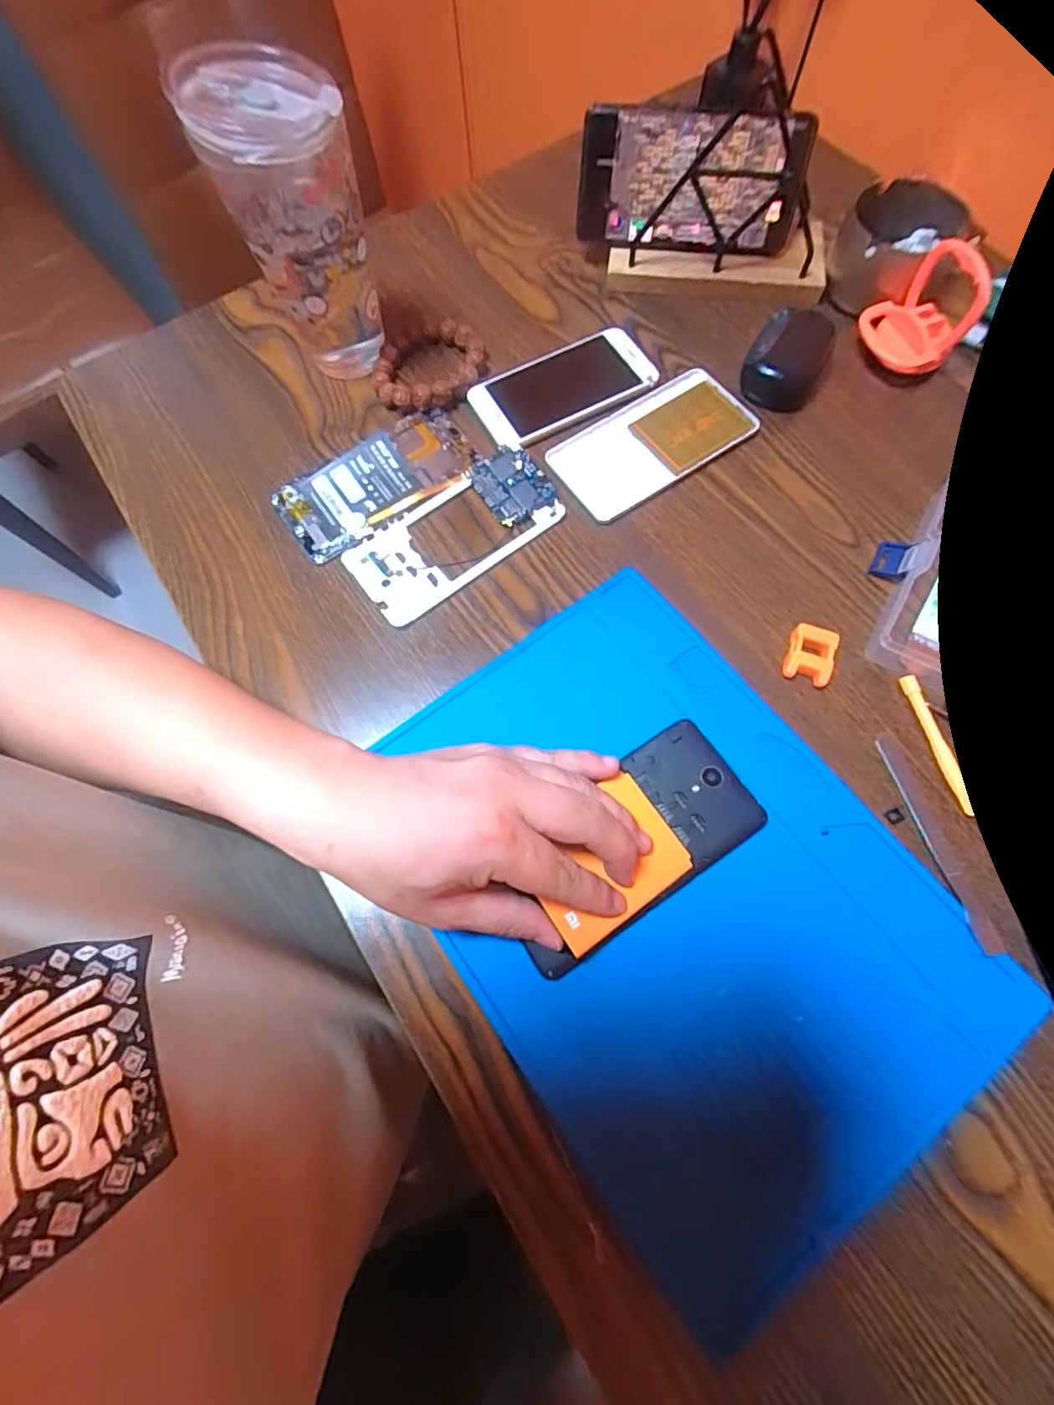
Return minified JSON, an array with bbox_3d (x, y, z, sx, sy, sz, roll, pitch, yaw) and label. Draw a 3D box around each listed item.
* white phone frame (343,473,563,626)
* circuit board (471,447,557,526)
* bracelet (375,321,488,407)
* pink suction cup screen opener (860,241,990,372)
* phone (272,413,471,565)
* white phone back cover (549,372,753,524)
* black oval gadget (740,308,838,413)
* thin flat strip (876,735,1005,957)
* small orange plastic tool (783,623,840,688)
[{"bbox_3d":[-0.050,-0.112,0.366,0.136,0.007,0.071,-36,73,-10],"label":"white phone frame"},{"bbox_3d":[-0.011,-0.151,0.378,0.044,0.010,0.055,-30,73,-8],"label":"circuit board"},{"bbox_3d":[-0.071,-0.251,0.409,0.088,0.020,0.066,-40,74,-11],"label":"bracelet"},{"bbox_3d":[0.276,-0.273,0.379,0.043,0.071,0.057,-20,71,-5],"label":"pink suction cup screen opener"},{"bbox_3d":[-0.106,-0.156,0.381,0.138,0.012,0.068,-34,73,-9],"label":"phone"},{"bbox_3d":[0.090,-0.188,0.389,0.138,0.008,0.071,-32,73,-8],"label":"white phone back cover"},{"bbox_3d":[0.191,-0.253,0.395,0.053,0.026,0.078,21,73,9],"label":"black oval gadget"},{"bbox_3d":[0.223,0.073,0.295,0.012,0.006,0.118,-13,71,-2],"label":"thin flat strip"},{"bbox_3d":[0.172,-0.029,0.329,0.027,0.013,0.033,20,73,9],"label":"small orange plastic tool"}]

